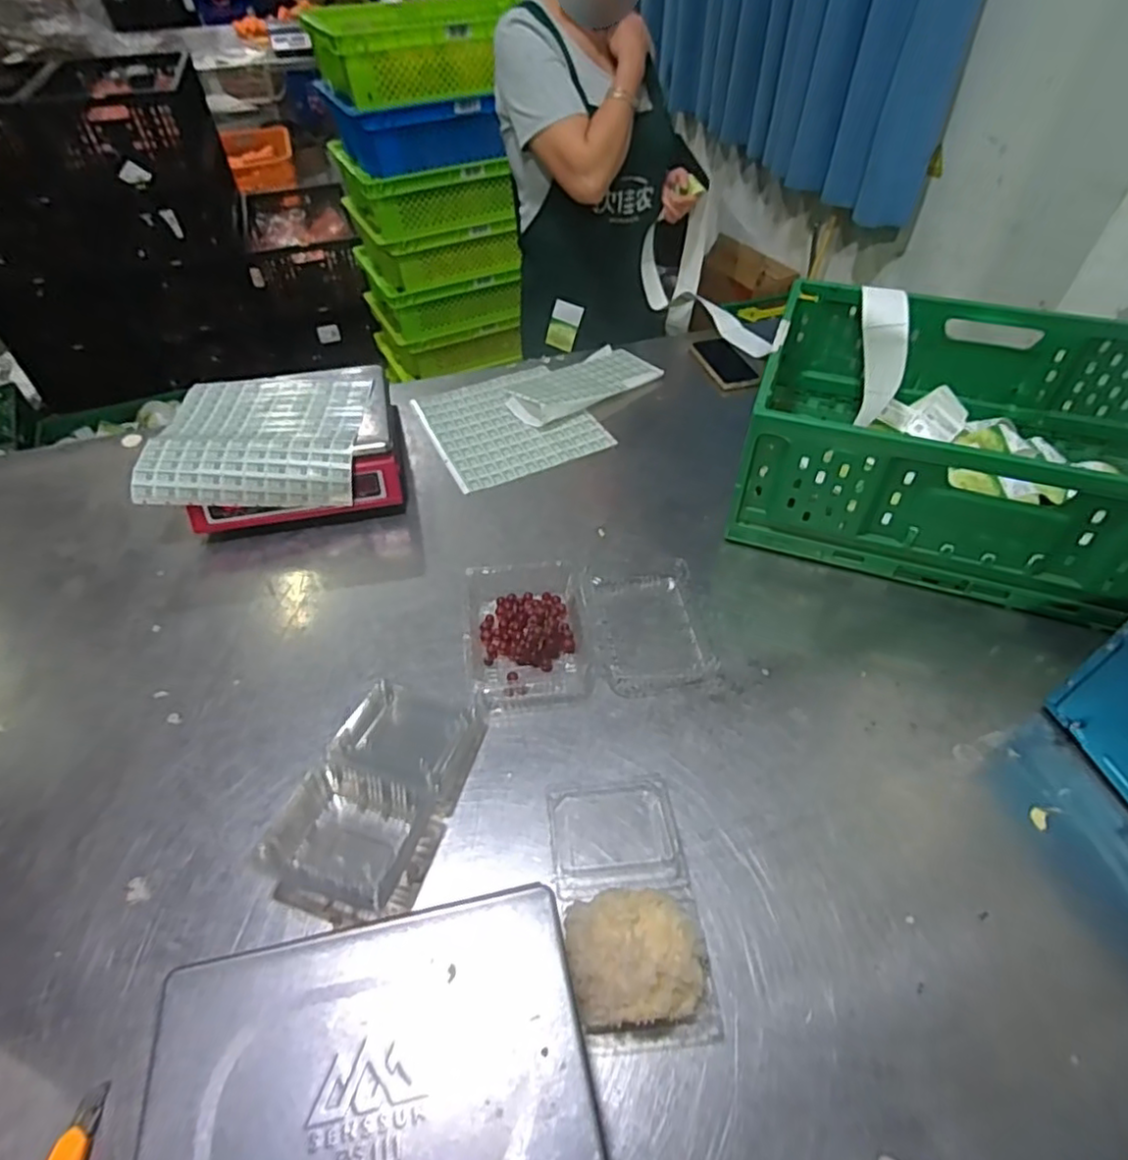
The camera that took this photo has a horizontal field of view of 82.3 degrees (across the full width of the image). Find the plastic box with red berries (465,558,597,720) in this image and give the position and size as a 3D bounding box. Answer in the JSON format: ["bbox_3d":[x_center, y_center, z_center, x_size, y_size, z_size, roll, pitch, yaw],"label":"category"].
[{"bbox_3d":[-0.046,0.056,0.817,0.155,0.049,0.212,-3,48,-1],"label":"plastic box with red berries"}]

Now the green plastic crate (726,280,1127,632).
[{"bbox_3d":[0.577,-0.189,0.903,0.590,0.212,0.399,16,51,15],"label":"green plastic crate"}]

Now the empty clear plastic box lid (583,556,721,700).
[{"bbox_3d":[0.107,0.058,0.825,0.139,0.021,0.178,-7,49,-5],"label":"empty clear plastic box lid"}]

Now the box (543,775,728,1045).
[{"bbox_3d":[0.059,0.291,0.602,0.125,0.051,0.231,-6,49,-4],"label":"box"}]

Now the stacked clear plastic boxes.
[{"bbox_3d":[-0.187,0.214,0.661,0.140,0.069,0.238,11,50,10],"label":"stacked clear plastic boxes"}]

